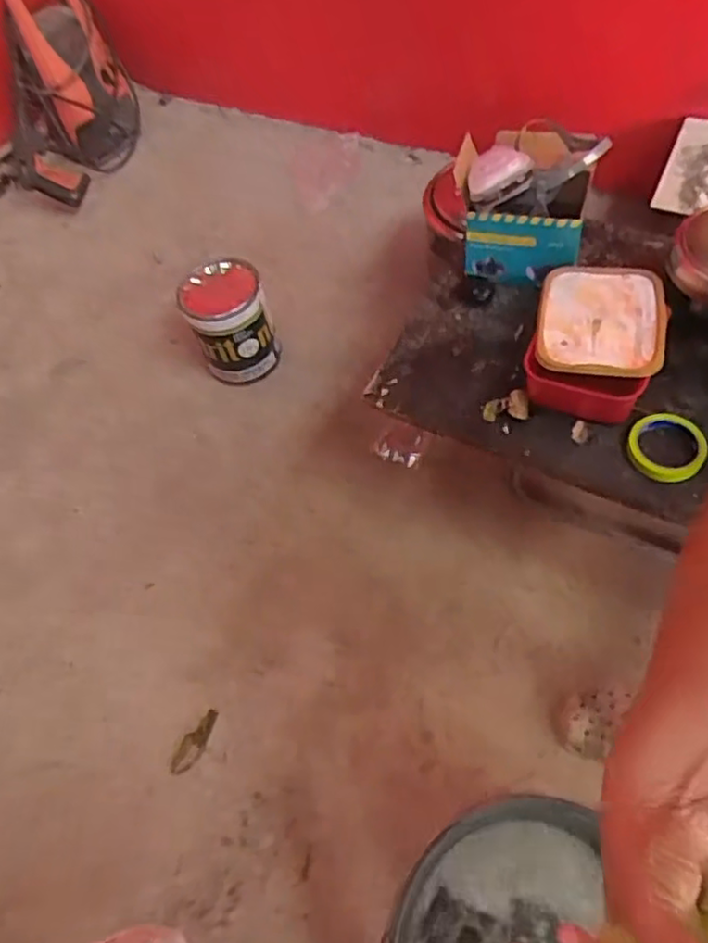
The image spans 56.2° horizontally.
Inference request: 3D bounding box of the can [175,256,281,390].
[{"bbox_3d":[-0.240,-0.282,1.309,0.152,0.218,0.142,-3,59,5],"label":"can"}]

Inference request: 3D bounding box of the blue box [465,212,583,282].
[{"bbox_3d":[0.254,-0.339,1.007,0.165,0.125,0.021,6,60,10],"label":"blue box"}]

